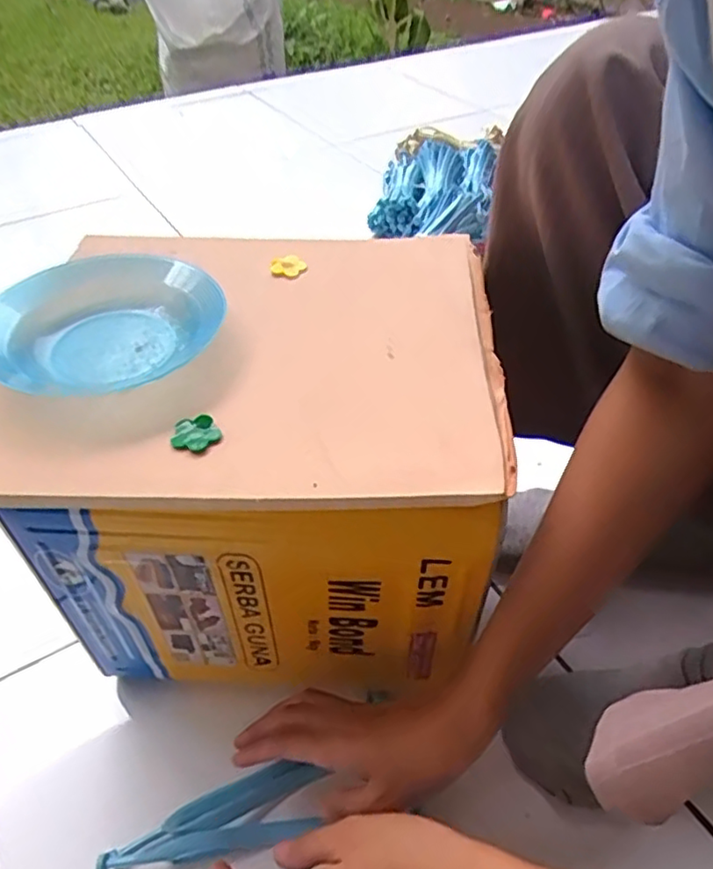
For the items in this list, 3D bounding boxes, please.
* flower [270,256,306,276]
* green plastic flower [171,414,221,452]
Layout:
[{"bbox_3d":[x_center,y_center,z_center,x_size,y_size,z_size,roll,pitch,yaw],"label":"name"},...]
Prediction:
[{"bbox_3d":[-0.046,-0.113,0.414,0.022,0.005,0.017,0,46,0],"label":"flower"},{"bbox_3d":[-0.078,-0.002,0.300,0.022,0.004,0.024,-4,46,-4],"label":"green plastic flower"}]

